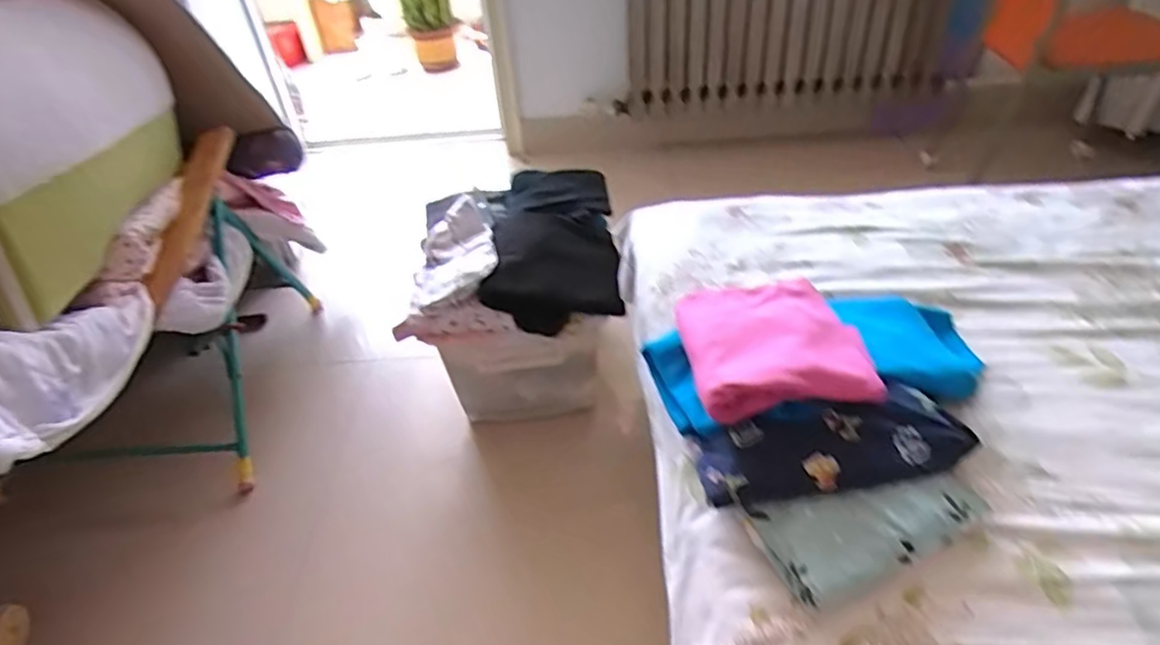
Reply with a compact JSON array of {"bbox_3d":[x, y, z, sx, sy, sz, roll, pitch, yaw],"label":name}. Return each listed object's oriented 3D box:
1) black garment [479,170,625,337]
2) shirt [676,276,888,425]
[{"bbox_3d":[-0.054,-0.145,1.237,0.234,0.125,0.366,-5,41,2],"label":"black garment"},{"bbox_3d":[0.200,0.016,0.688,0.178,0.027,0.187,-5,38,0],"label":"shirt"}]

